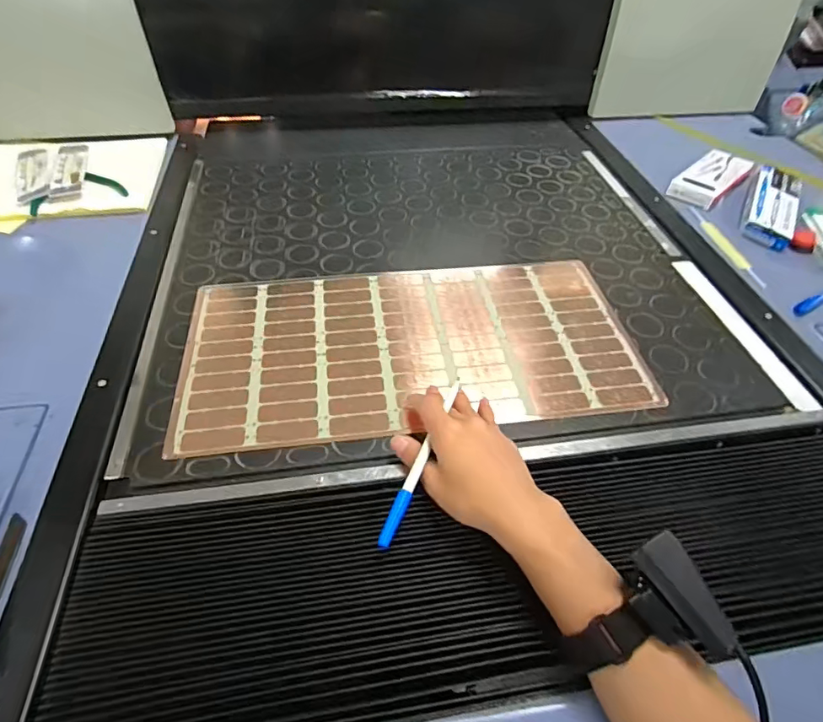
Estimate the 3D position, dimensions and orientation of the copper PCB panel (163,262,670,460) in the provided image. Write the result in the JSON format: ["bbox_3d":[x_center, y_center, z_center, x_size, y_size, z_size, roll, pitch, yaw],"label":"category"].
[{"bbox_3d":[0.003,-0.023,0.564,0.495,0.005,0.245,-5,48,-7],"label":"copper PCB panel"}]

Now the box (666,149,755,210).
[{"bbox_3d":[0.494,-0.300,0.816,0.166,0.032,0.077,-34,56,-29],"label":"box"}]

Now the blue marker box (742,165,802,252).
[{"bbox_3d":[0.565,-0.243,0.770,0.069,0.029,0.159,22,63,18],"label":"blue marker box"}]

